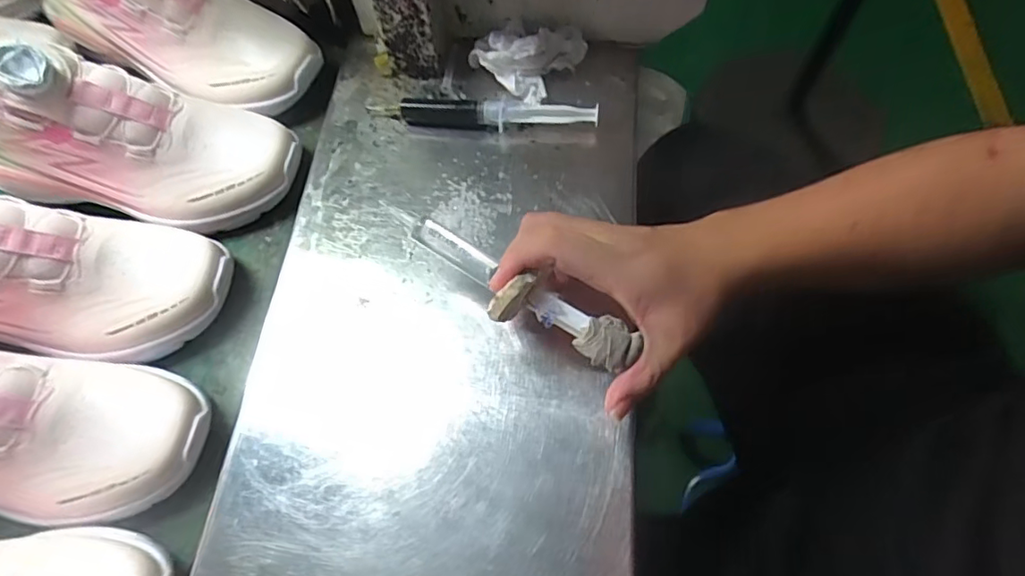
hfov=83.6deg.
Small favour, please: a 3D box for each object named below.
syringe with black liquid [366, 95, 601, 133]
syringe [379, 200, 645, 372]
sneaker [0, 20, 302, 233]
[{"bbox_3d":[-0.023,-0.129,0.420,0.168,0.021,0.018,5,65,5],"label":"syringe with black liquid"},{"bbox_3d":[-0.007,-0.004,0.311,0.161,0.024,0.036,32,71,13],"label":"syringe"},{"bbox_3d":[-0.284,-0.112,0.386,0.241,0.131,0.083,4,66,3],"label":"sneaker"}]

